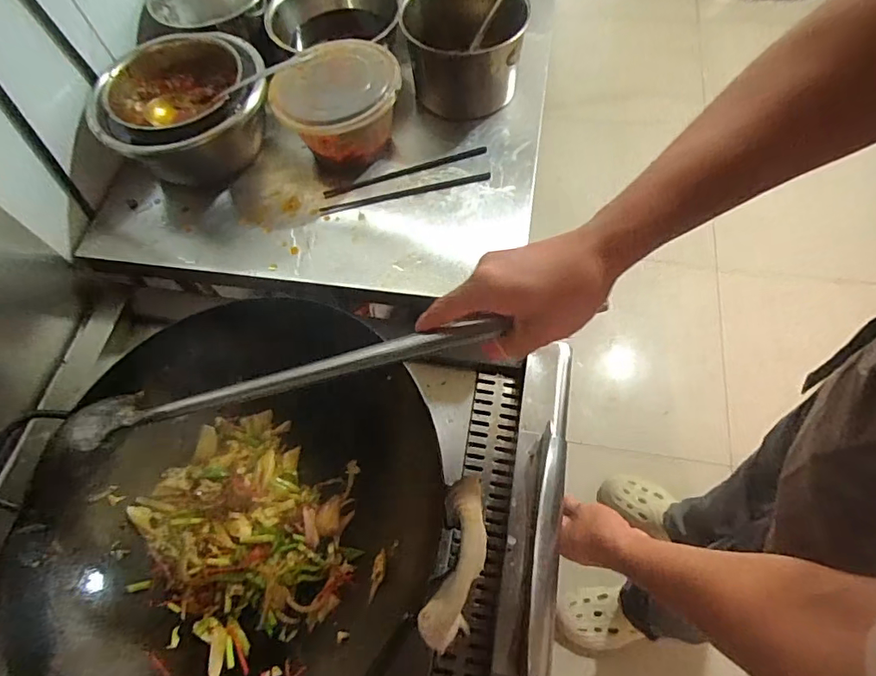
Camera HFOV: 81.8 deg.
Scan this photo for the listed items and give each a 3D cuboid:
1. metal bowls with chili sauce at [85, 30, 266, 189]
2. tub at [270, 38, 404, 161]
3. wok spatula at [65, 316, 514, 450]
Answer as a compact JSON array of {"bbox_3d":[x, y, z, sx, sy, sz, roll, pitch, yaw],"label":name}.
[{"bbox_3d":[-0.335,-0.302,0.692,0.210,0.116,0.202,-1,64,3],"label":"metal bowls with chili sauce"},{"bbox_3d":[-0.128,-0.306,0.685,0.169,0.112,0.151,-29,66,-11],"label":"tub"},{"bbox_3d":[-0.142,0.036,0.439,0.404,0.034,0.053,-14,63,12],"label":"wok spatula"}]

